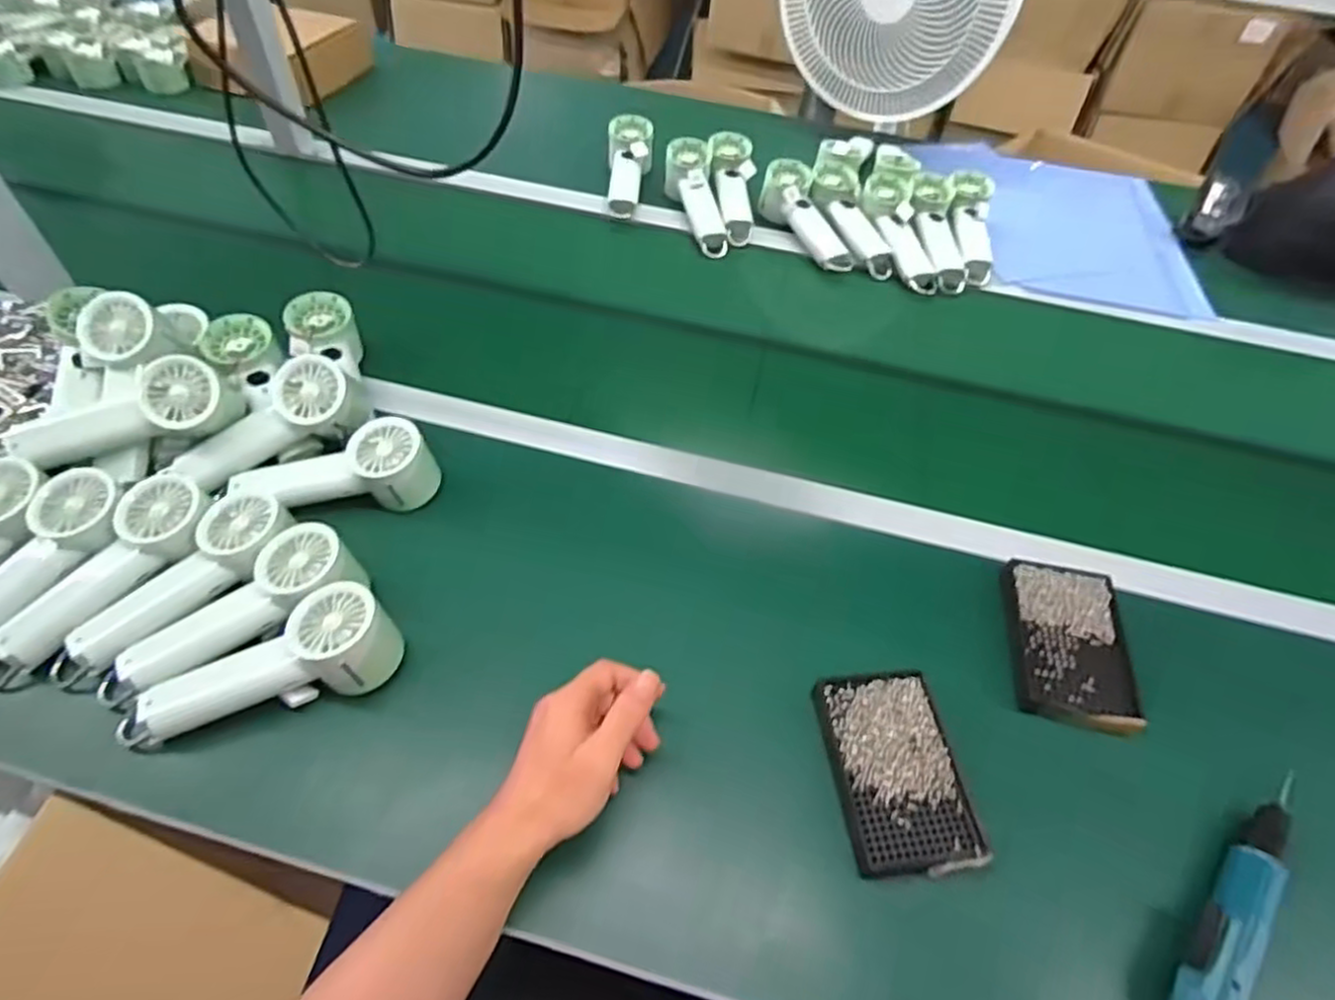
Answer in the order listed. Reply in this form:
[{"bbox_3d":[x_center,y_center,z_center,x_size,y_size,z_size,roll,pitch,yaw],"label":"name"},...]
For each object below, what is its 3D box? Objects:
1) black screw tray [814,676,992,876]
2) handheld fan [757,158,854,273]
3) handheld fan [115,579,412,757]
[{"bbox_3d":[0.167,0.199,0.521,0.088,0.026,0.142,-3,52,-7],"label":"black screw tray"},{"bbox_3d":[0.194,-0.386,0.980,0.063,0.058,0.194,-23,73,-20],"label":"handheld fan"},{"bbox_3d":[-0.299,0.131,0.525,0.201,0.063,0.068,-22,56,-5],"label":"handheld fan"}]

